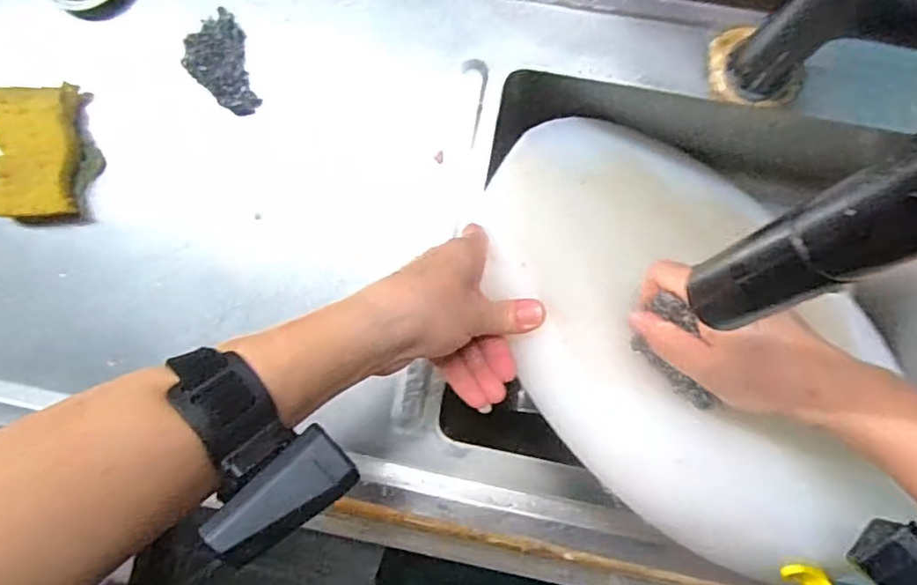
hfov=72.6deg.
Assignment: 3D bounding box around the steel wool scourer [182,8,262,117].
[{"bbox_3d":[-0.194,-0.188,0.508,0.042,0.032,0.084,-18,87,3],"label":"steel wool scourer"}]

